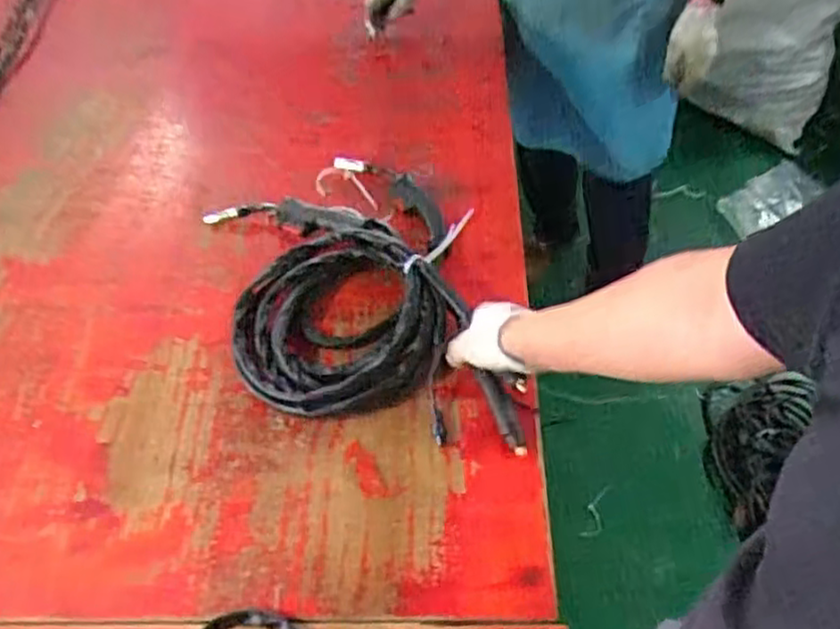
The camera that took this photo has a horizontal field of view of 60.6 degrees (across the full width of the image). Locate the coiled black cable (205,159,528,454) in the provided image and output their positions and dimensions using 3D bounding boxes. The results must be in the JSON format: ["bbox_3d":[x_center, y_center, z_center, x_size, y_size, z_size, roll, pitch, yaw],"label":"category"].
[{"bbox_3d":[-0.090,-0.022,0.965,0.339,0.086,0.496,-14,53,-8],"label":"coiled black cable"}]

